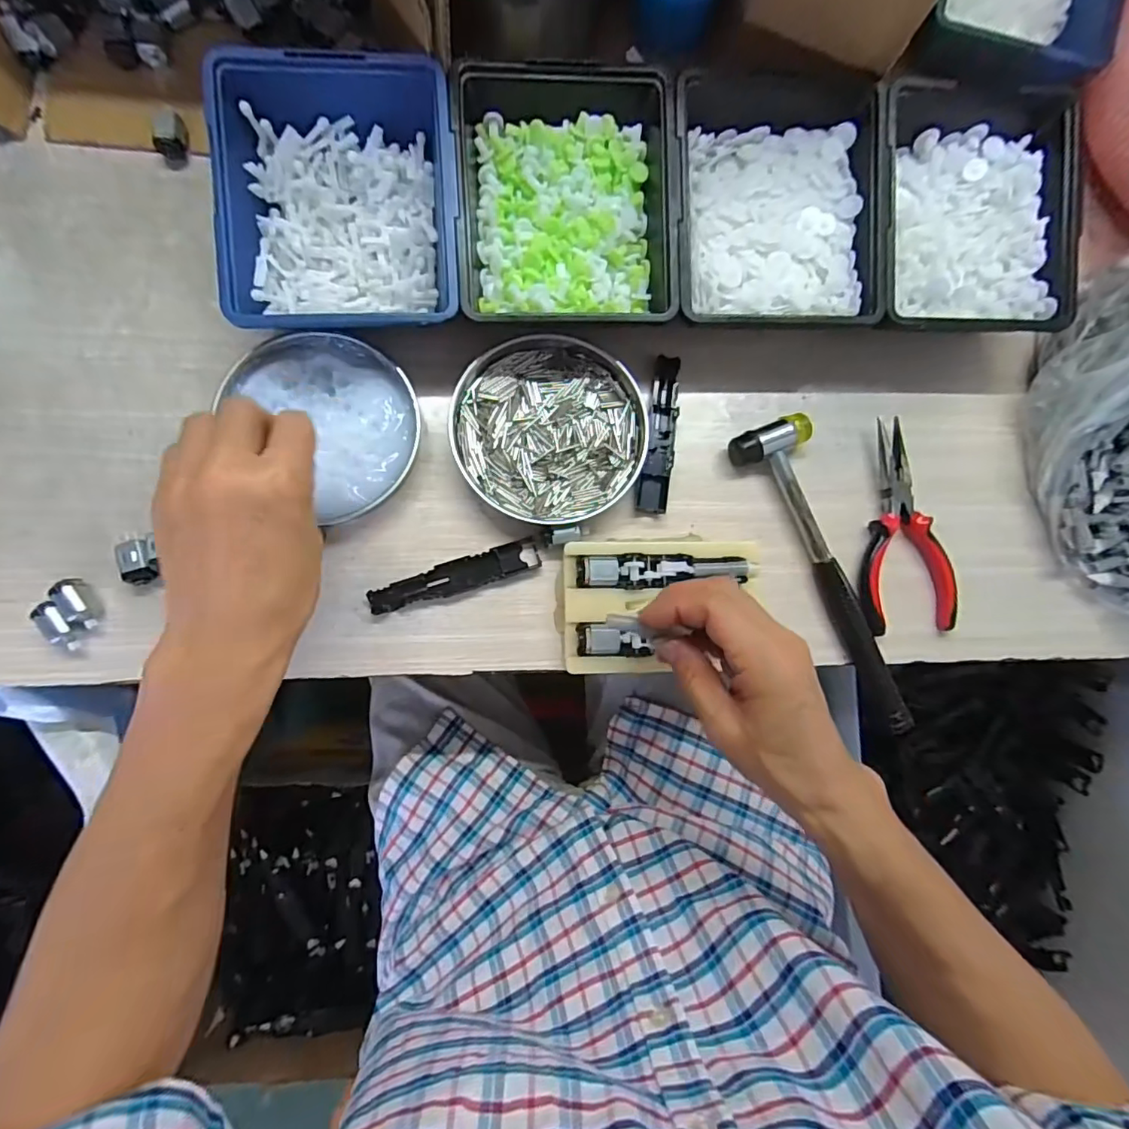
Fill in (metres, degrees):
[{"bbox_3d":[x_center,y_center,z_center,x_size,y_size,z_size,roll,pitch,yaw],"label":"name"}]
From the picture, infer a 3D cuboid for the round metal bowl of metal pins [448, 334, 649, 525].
[{"bbox_3d":[-0.011,-0.095,0.388,0.131,0.023,0.131,1,84,-6],"label":"round metal bowl of metal pins"}]

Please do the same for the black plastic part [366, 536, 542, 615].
[{"bbox_3d":[-0.076,0.008,0.380,0.119,0.007,0.023,-18,86,-7],"label":"black plastic part"}]

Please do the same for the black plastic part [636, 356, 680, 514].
[{"bbox_3d":[0.071,-0.097,0.403,0.021,0.009,0.117,8,83,-5],"label":"black plastic part"}]

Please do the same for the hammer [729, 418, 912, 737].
[{"bbox_3d":[0.189,0.009,0.394,0.056,0.023,0.237,-20,86,-7],"label":"hammer"}]

